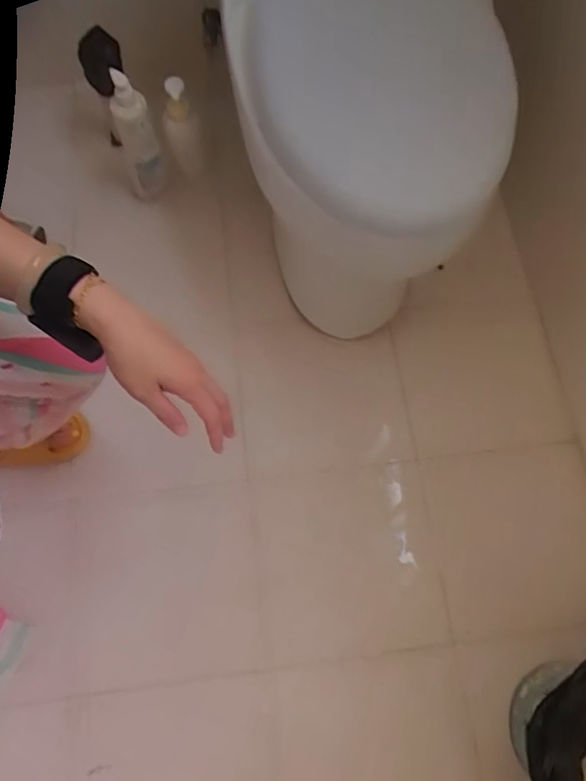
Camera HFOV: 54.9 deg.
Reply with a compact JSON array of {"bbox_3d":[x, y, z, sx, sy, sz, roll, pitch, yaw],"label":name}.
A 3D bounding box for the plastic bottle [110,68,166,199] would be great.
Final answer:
[{"bbox_3d":[-0.268,-0.428,0.993,0.069,0.264,0.078,-16,72,-8],"label":"plastic bottle"}]

